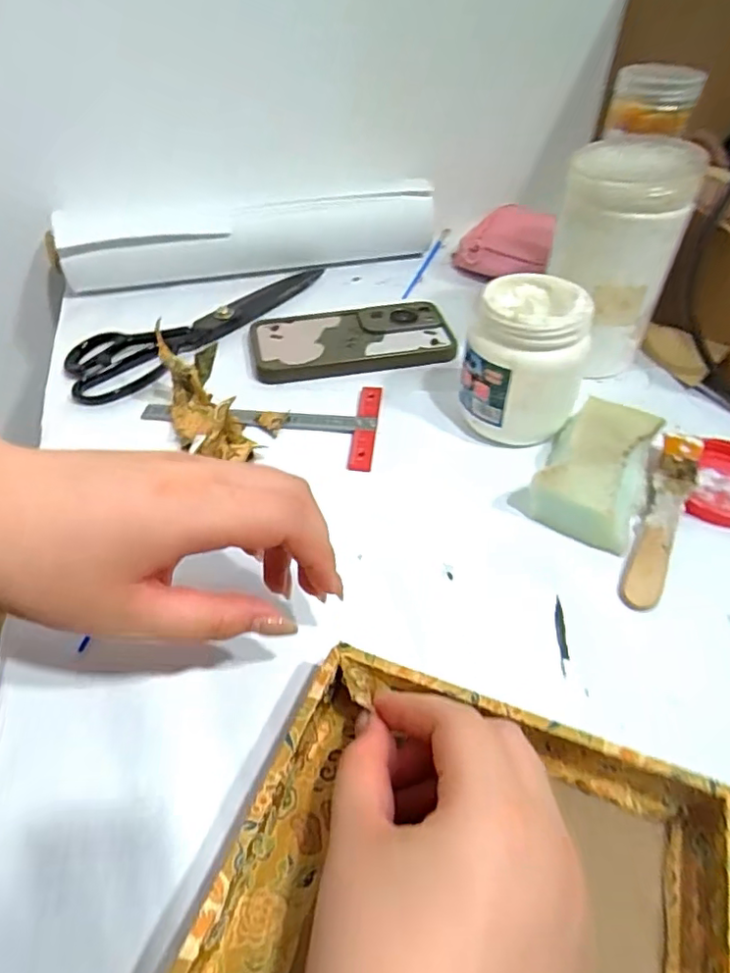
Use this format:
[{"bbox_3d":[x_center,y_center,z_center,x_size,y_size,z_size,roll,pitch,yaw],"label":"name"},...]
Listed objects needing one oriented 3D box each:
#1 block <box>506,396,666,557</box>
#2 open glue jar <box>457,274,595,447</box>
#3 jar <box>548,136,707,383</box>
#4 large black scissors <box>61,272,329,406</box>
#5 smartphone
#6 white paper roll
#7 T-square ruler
[{"bbox_3d":[0.145,-0.012,0.374,0.067,0.034,0.098,25,50,22],"label":"block"},{"bbox_3d":[0.103,-0.081,0.397,0.072,0.095,0.067,9,46,8],"label":"open glue jar"},{"bbox_3d":[0.176,-0.164,0.436,0.083,0.143,0.075,17,47,15],"label":"jar"},{"bbox_3d":[-0.127,-0.136,0.503,0.243,0.013,0.071,-28,52,-26],"label":"large black scissors"},{"bbox_3d":[-0.012,-0.121,0.493,0.158,0.013,0.076,-8,46,-9],"label":"smartphone"},{"bbox_3d":[-0.108,-0.244,0.572,0.346,0.065,0.061,-12,47,-13],"label":"white paper roll"},{"bbox_3d":[-0.075,-0.049,0.429,0.168,0.005,0.084,5,45,4],"label":"T-square ruler"}]

